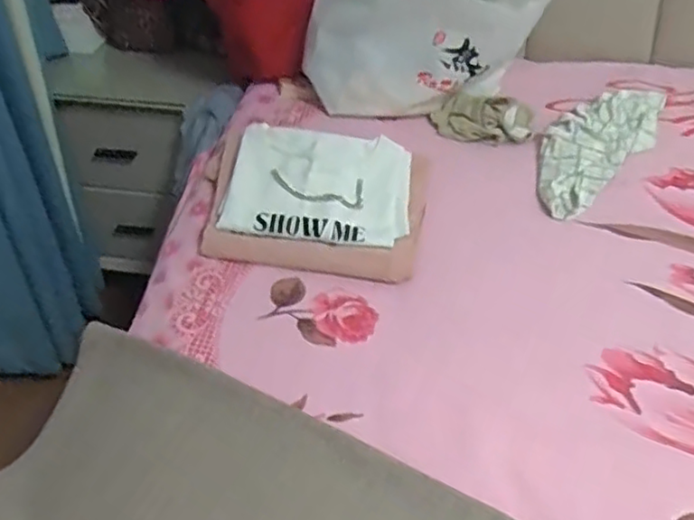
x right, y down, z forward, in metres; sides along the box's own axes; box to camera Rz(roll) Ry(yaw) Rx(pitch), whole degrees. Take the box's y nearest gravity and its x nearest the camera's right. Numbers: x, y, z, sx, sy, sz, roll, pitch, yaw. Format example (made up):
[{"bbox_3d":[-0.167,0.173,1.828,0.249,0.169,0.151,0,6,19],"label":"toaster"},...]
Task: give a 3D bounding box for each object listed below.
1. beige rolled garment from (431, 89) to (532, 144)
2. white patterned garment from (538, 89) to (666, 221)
[{"bbox_3d":[0.202,-0.218,0.978,0.147,0.048,0.095,2,45,1],"label":"beige rolled garment"},{"bbox_3d":[0.358,-0.171,0.942,0.122,0.031,0.321,29,51,25],"label":"white patterned garment"}]

